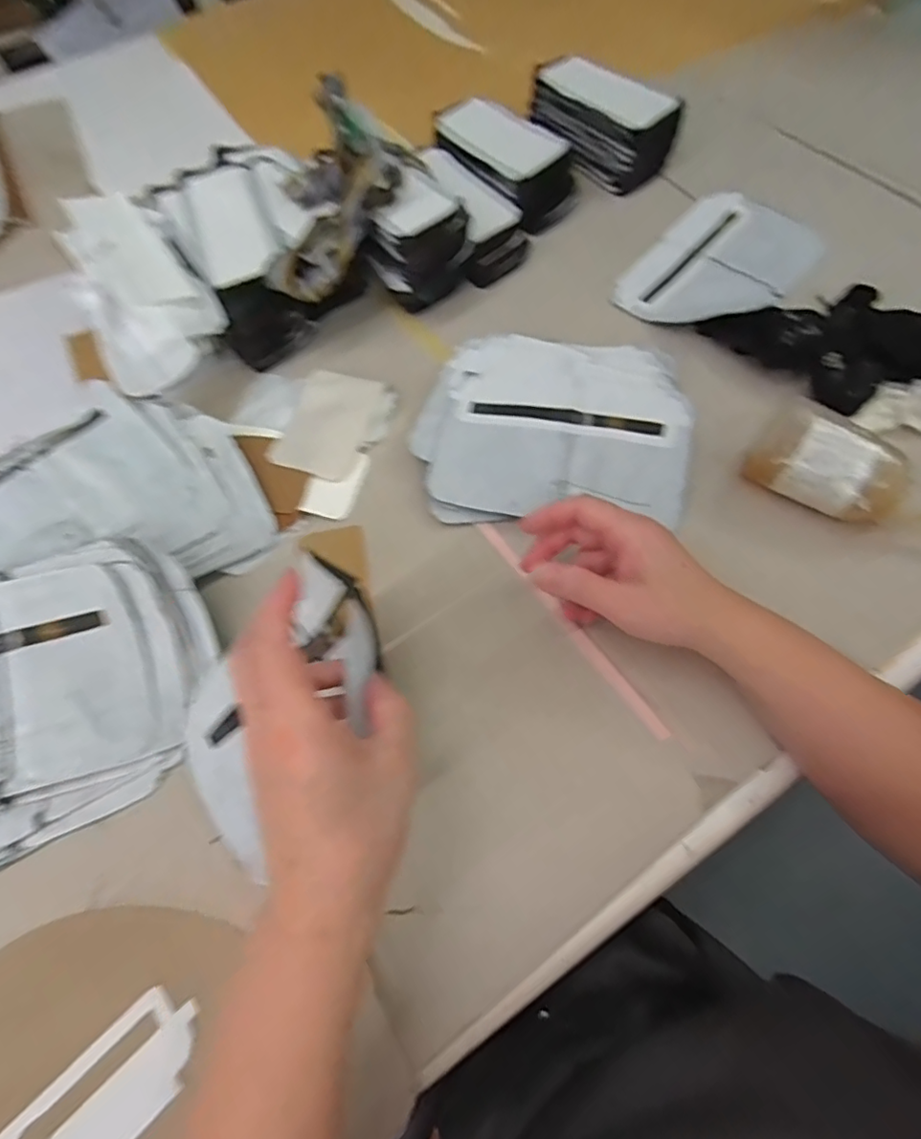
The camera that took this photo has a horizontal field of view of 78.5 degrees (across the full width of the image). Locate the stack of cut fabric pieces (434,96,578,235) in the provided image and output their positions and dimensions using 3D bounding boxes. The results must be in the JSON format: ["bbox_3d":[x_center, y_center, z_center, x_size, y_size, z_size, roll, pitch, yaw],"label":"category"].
[{"bbox_3d":[0.046,-0.437,0.602,0.087,0.051,0.182,-31,66,-11],"label":"stack of cut fabric pieces"}]

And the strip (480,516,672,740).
[{"bbox_3d":[0.074,0.036,0.400,0.011,0.004,0.197,-31,66,-18],"label":"strip"}]

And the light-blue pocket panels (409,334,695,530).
[{"bbox_3d":[0.074,-0.119,0.464,0.212,0.029,0.171,2,65,5],"label":"light-blue pocket panels"}]

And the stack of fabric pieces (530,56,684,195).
[{"bbox_3d":[0.156,-0.496,0.622,0.075,0.069,0.171,-33,67,-11],"label":"stack of fabric pieces"}]

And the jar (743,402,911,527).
[{"bbox_3d":[0.260,-0.071,0.400,0.098,0.053,0.048,40,73,20],"label":"jar"}]

